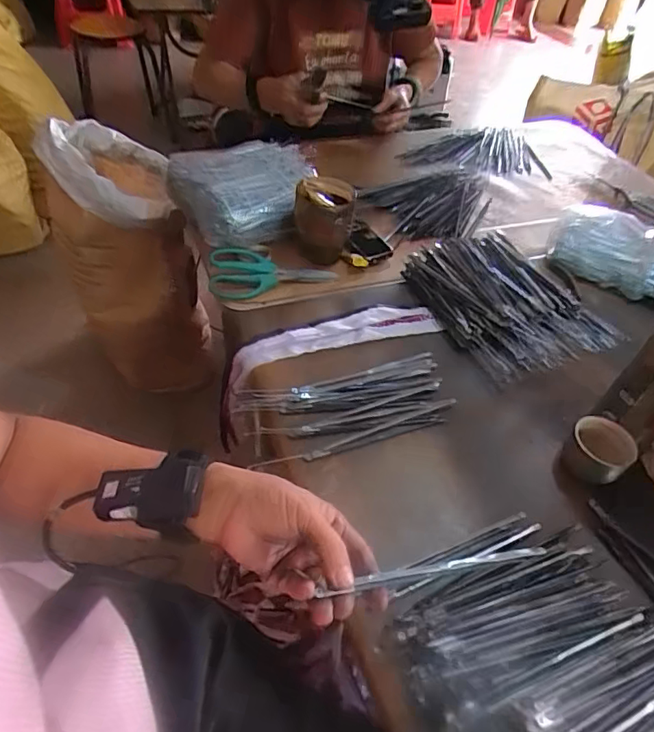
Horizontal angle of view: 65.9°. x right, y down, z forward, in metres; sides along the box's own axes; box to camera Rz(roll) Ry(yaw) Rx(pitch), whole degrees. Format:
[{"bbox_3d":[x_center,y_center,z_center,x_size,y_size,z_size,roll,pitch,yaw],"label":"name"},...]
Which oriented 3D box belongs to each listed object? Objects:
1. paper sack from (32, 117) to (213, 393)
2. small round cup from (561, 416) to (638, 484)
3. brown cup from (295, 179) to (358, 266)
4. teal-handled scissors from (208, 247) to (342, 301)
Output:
[{"bbox_3d":[-0.458,-0.236,1.201,0.256,0.580,0.350,-15,52,-19],"label":"paper sack"},{"bbox_3d":[0.289,0.091,0.540,0.055,0.046,0.059,3,48,-4],"label":"small round cup"},{"bbox_3d":[-0.005,-0.216,0.753,0.083,0.103,0.079,8,48,1],"label":"brown cup"},{"bbox_3d":[-0.079,-0.141,0.726,0.174,0.024,0.078,-9,50,-14],"label":"teal-handled scissors"}]

